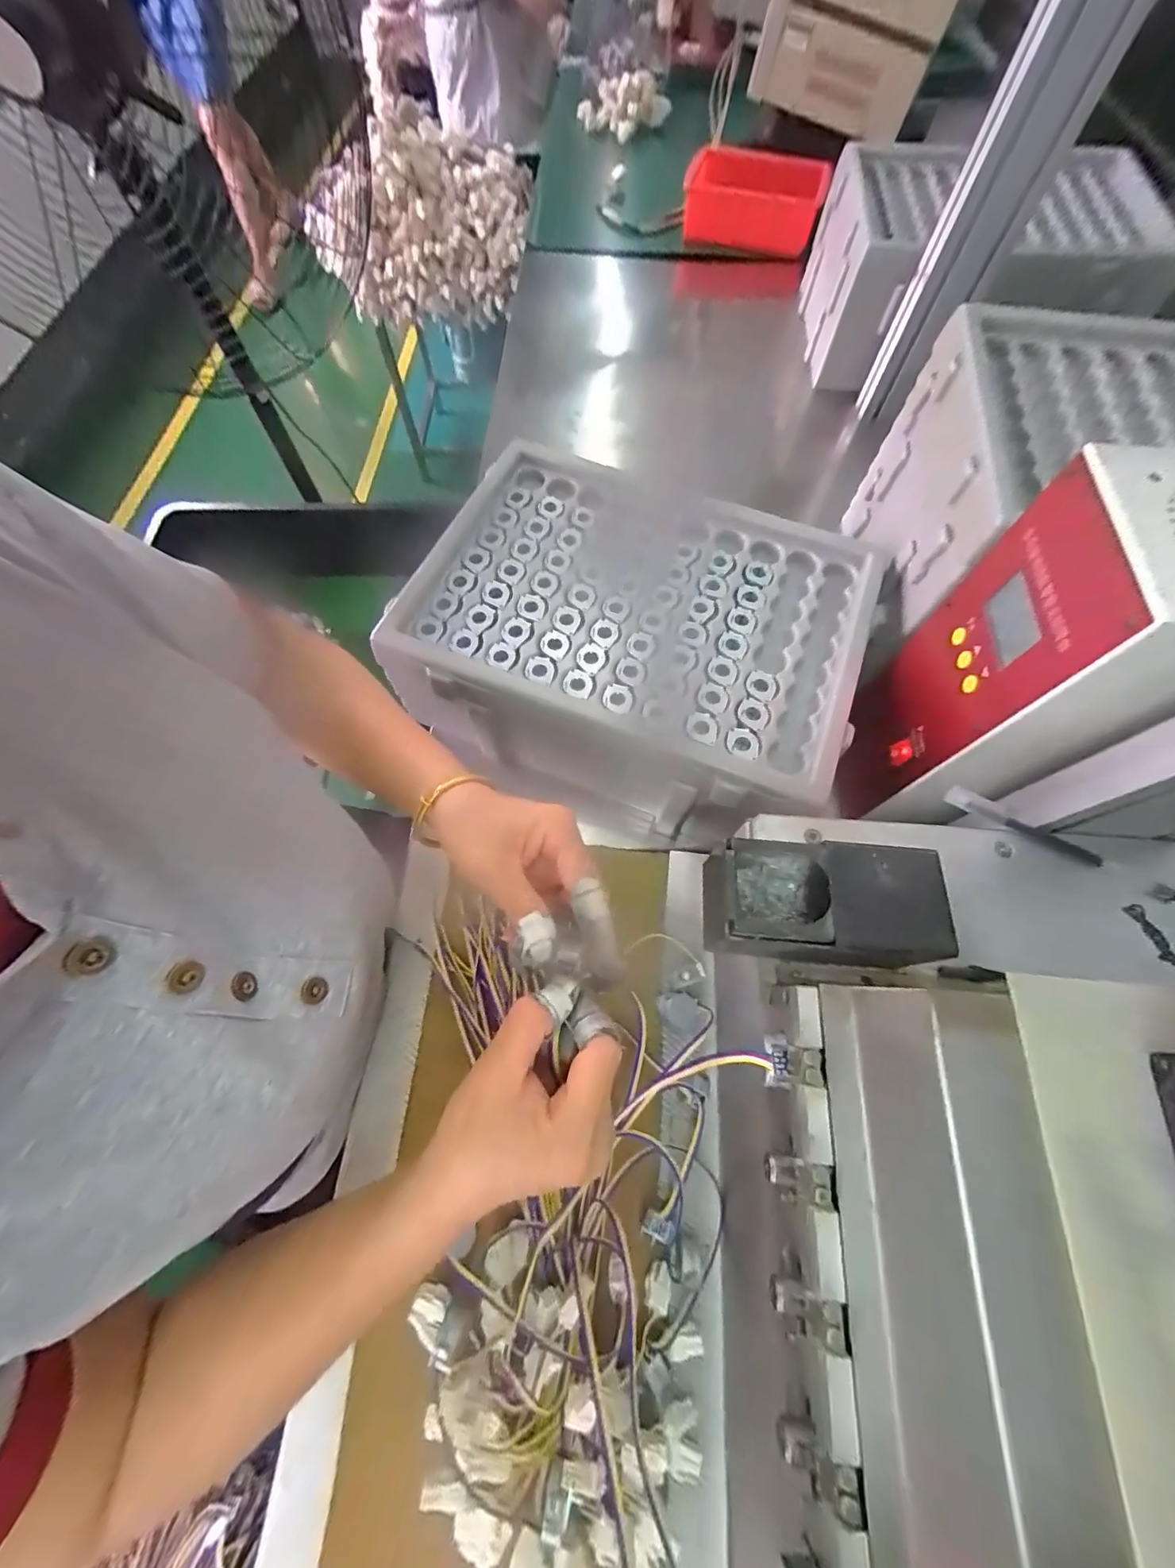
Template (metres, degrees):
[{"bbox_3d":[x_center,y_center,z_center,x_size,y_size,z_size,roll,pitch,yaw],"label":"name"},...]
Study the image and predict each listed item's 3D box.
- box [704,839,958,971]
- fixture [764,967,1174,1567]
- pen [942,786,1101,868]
[{"bbox_3d":[0.120,0.068,0.281,0.116,0.061,0.061,5,67,3],"label":"box"},{"bbox_3d":[0.157,0.226,0.181,0.173,0.060,0.294,4,67,2],"label":"fixture"},{"bbox_3d":[0.286,0.028,0.333,0.094,0.009,0.013,28,70,12],"label":"pen"}]

